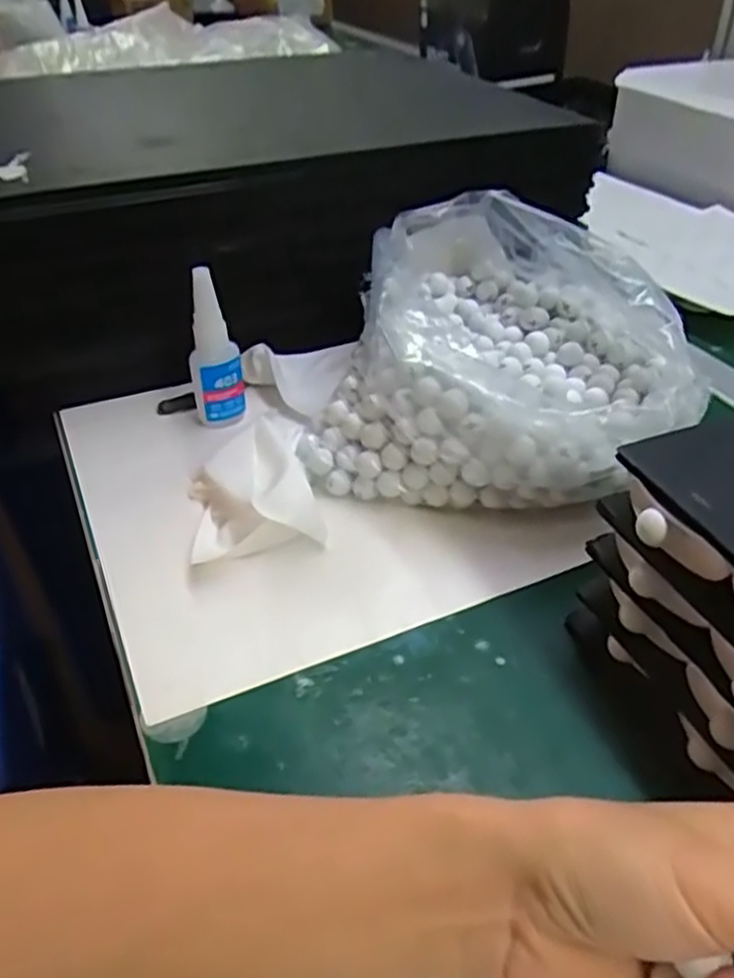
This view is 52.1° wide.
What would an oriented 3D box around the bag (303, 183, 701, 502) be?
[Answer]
[{"bbox_3d":[0.093,-0.092,0.485,0.210,0.107,0.224,13,40,15],"label":"bag"}]

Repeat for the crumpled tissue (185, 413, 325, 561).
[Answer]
[{"bbox_3d":[-0.070,-0.004,0.450,0.072,0.028,0.101,-8,40,-10],"label":"crumpled tissue"}]

